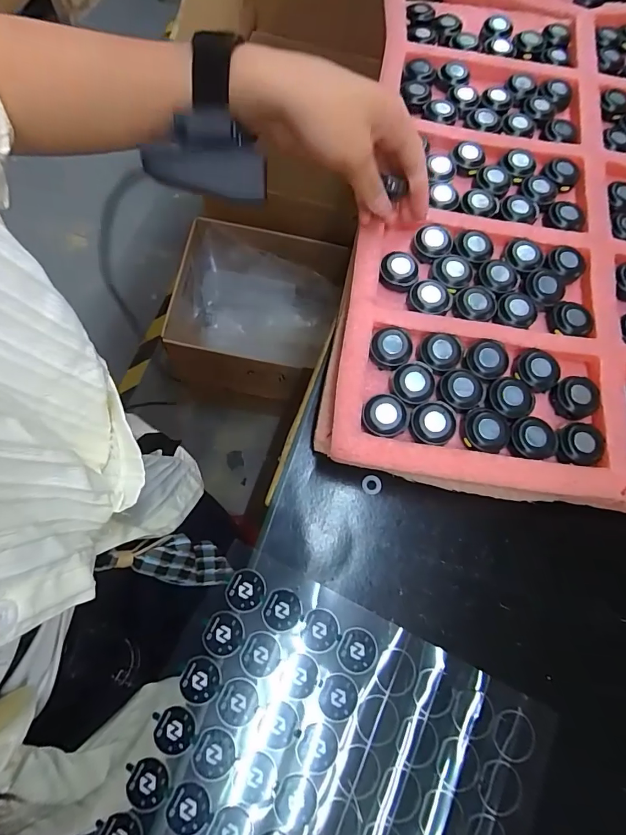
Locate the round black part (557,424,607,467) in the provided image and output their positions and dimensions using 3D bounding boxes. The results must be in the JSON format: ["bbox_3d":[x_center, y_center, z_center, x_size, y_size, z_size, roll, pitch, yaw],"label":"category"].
[{"bbox_3d":[0.177,0.017,0.275,0.029,0.007,0.031,1,73,-4],"label":"round black part"}]

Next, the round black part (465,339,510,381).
[{"bbox_3d":[0.121,-0.041,0.291,0.027,0.008,0.028,1,73,-4],"label":"round black part"}]

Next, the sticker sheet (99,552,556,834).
[{"bbox_3d":[-0.002,0.244,0.237,0.222,0.008,0.254,26,71,5],"label":"sticker sheet"}]

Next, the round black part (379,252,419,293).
[{"bbox_3d":[0.065,-0.110,0.315,0.028,0.011,0.029,1,73,-4],"label":"round black part"}]

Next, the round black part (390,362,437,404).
[{"bbox_3d":[0.069,-0.024,0.285,0.028,0.009,0.027,1,73,-4],"label":"round black part"}]

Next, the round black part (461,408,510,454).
[{"bbox_3d":[0.114,0.009,0.276,0.029,0.006,0.029,1,73,-4],"label":"round black part"}]

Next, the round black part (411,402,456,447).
[{"bbox_3d":[0.080,0.003,0.278,0.031,0.011,0.028,-36,79,-13],"label":"round black part"}]

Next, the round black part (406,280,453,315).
[{"bbox_3d":[0.086,-0.087,0.308,0.030,0.011,0.027,-18,76,-9],"label":"round black part"}]

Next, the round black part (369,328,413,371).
[{"bbox_3d":[0.055,-0.049,0.294,0.027,0.013,0.028,1,73,-4],"label":"round black part"}]

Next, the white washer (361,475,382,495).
[{"bbox_3d":[0.043,0.049,0.307,0.014,0.004,0.014,1,73,-4],"label":"white washer"}]

